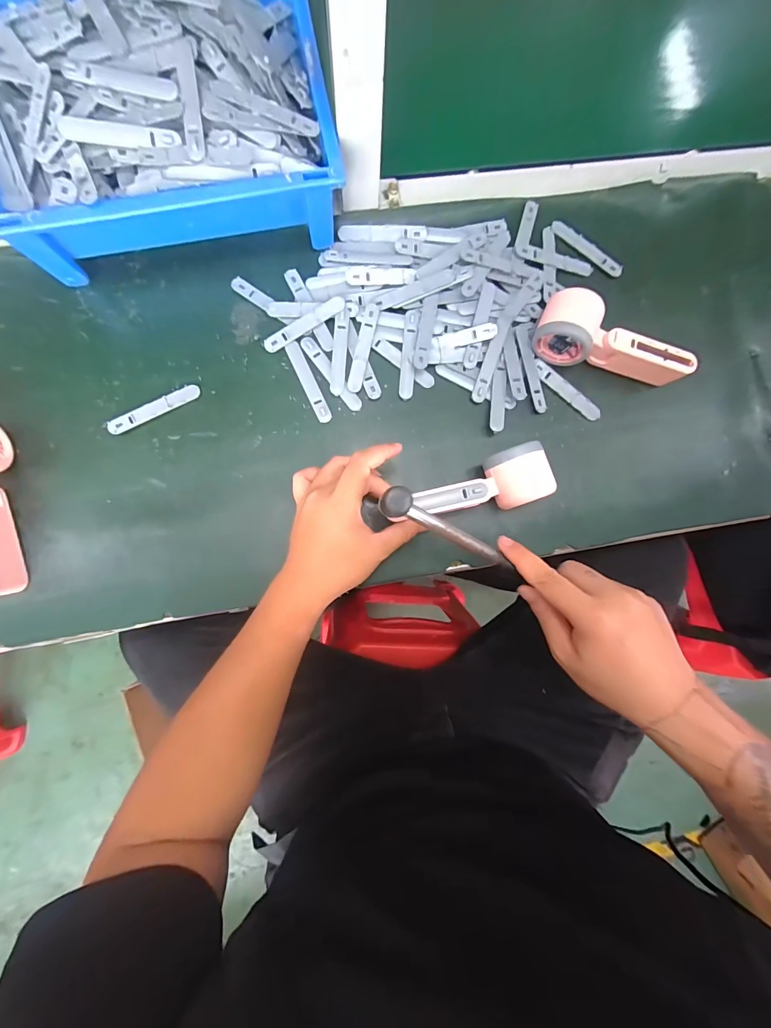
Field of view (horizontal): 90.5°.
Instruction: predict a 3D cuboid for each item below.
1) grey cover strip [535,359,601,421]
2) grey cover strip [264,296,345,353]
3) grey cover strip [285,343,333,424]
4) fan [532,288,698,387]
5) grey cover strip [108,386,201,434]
[{"bbox_3d":[0.199,-0.135,0.419,0.090,0.004,0.017,40,85,-1],"label":"grey cover strip"},{"bbox_3d":[-0.085,-0.201,0.405,0.095,0.006,0.015,-33,89,-5],"label":"grey cover strip"},{"bbox_3d":[-0.081,-0.139,0.404,0.015,0.004,0.090,-25,89,-5],"label":"grey cover strip"},{"bbox_3d":[0.237,-0.175,0.401,0.158,0.044,0.056,23,85,-3],"label":"fan"},{"bbox_3d":[-0.238,-0.108,0.393,0.095,0.008,0.017,-29,89,-5],"label":"grey cover strip"}]

